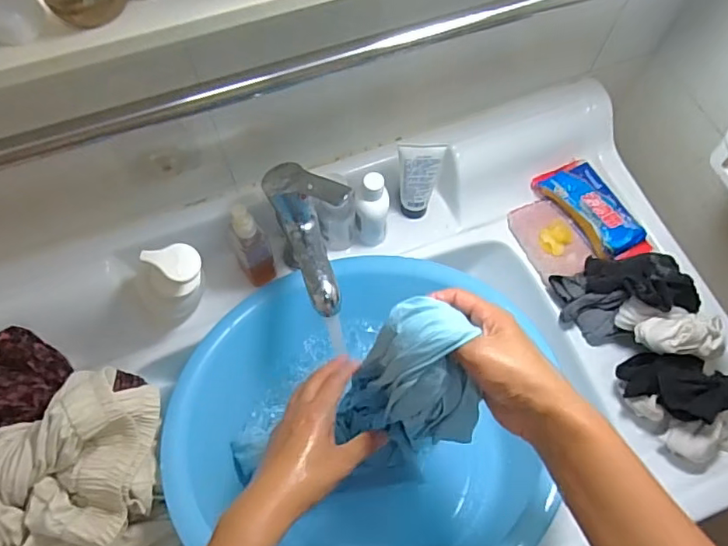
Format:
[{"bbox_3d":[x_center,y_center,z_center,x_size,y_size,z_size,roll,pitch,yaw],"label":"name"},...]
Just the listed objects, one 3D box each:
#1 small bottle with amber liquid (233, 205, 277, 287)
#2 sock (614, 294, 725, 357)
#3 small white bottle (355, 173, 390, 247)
[{"bbox_3d":[-0.117,-0.025,0.587,0.032,0.133,0.029,-19,68,-9],"label":"small bottle with amber liquid"},{"bbox_3d":[0.319,0.059,0.571,0.094,0.052,0.057,13,67,4],"label":"sock"},{"bbox_3d":[0.010,-0.071,0.631,0.036,0.111,0.034,6,67,1],"label":"small white bottle"}]

